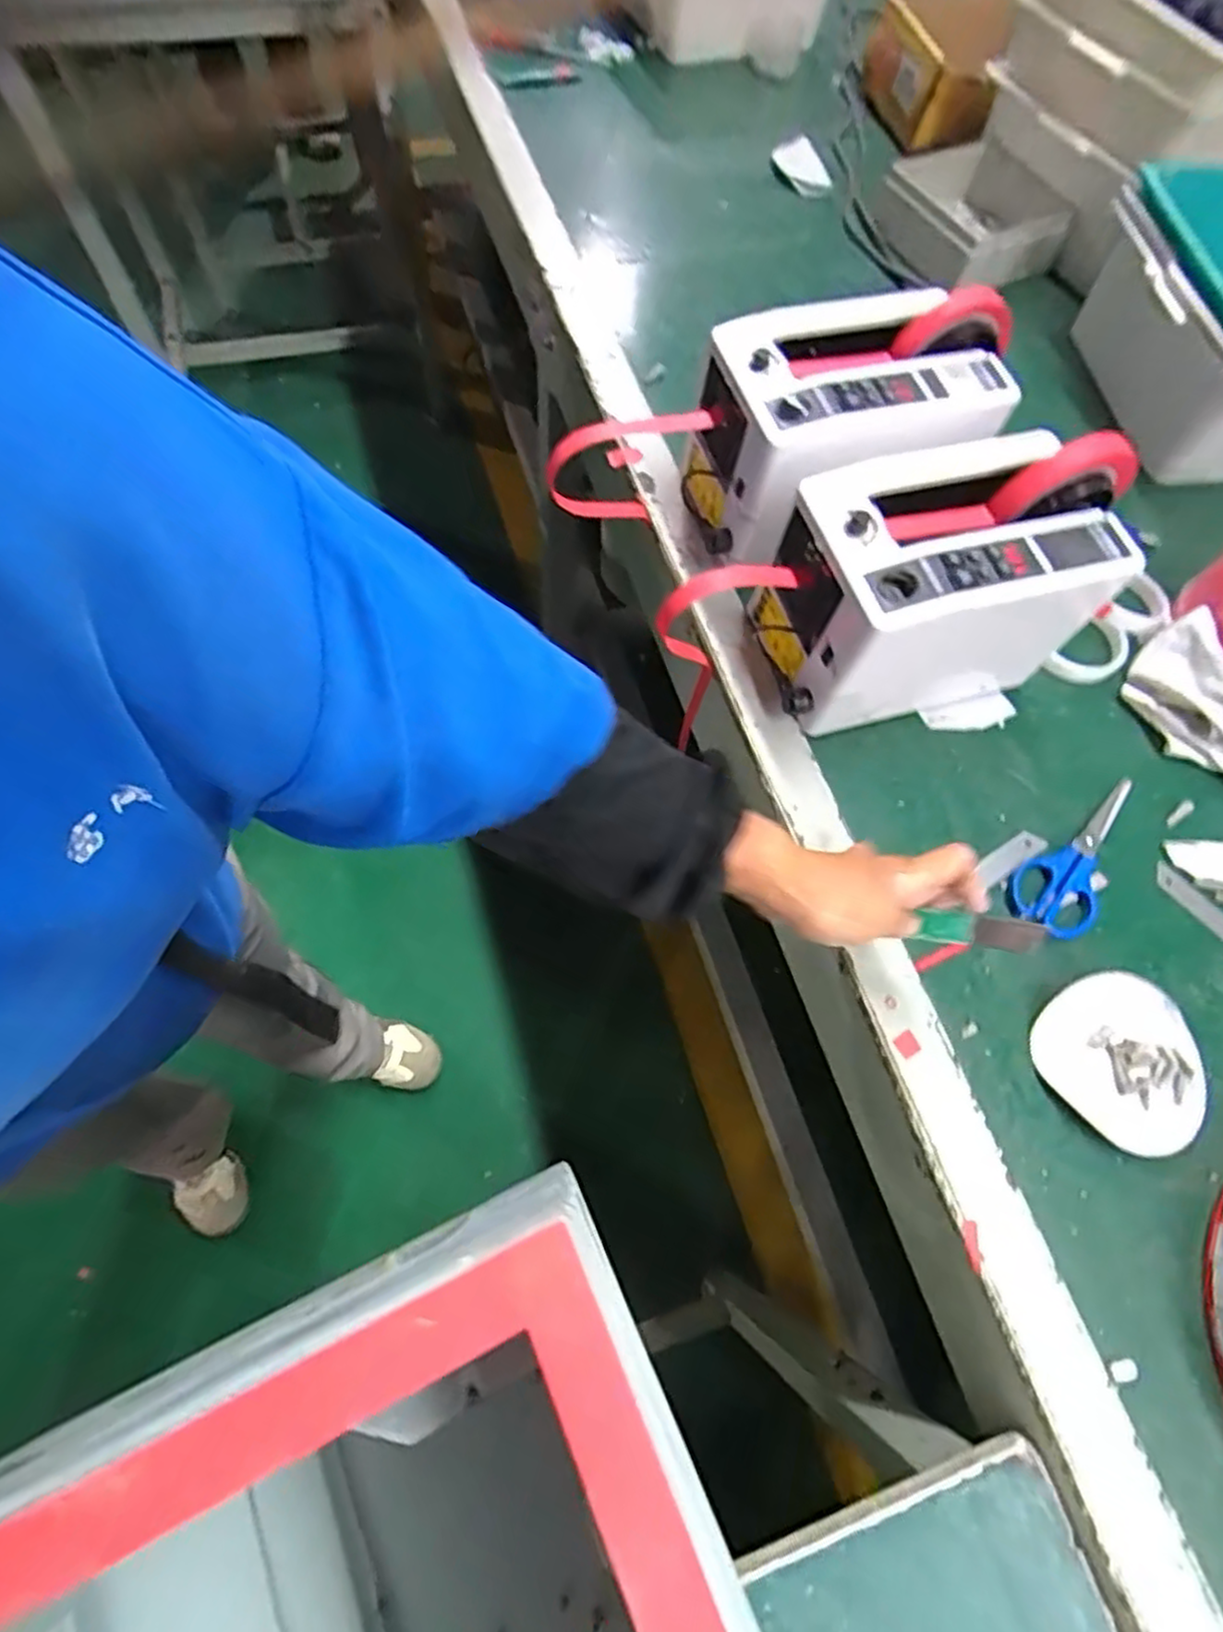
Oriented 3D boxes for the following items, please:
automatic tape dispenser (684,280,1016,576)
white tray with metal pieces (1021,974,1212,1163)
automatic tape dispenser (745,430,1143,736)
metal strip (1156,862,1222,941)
[{"bbox_3d":[0.193,-0.317,0.596,0.234,0.133,0.163,-20,69,-12],"label":"automatic tape dispenser"},{"bbox_3d":[0.354,0.166,0.489,0.108,0.013,0.111,-38,73,-18],"label":"white tray with metal pieces"},{"bbox_3d":[0.242,-0.173,0.555,0.248,0.162,0.136,-16,67,-11],"label":"automatic tape dispenser"},{"bbox_3d":[0.455,0.078,0.541,0.021,0.004,0.100,-40,73,-13],"label":"metal strip"}]

